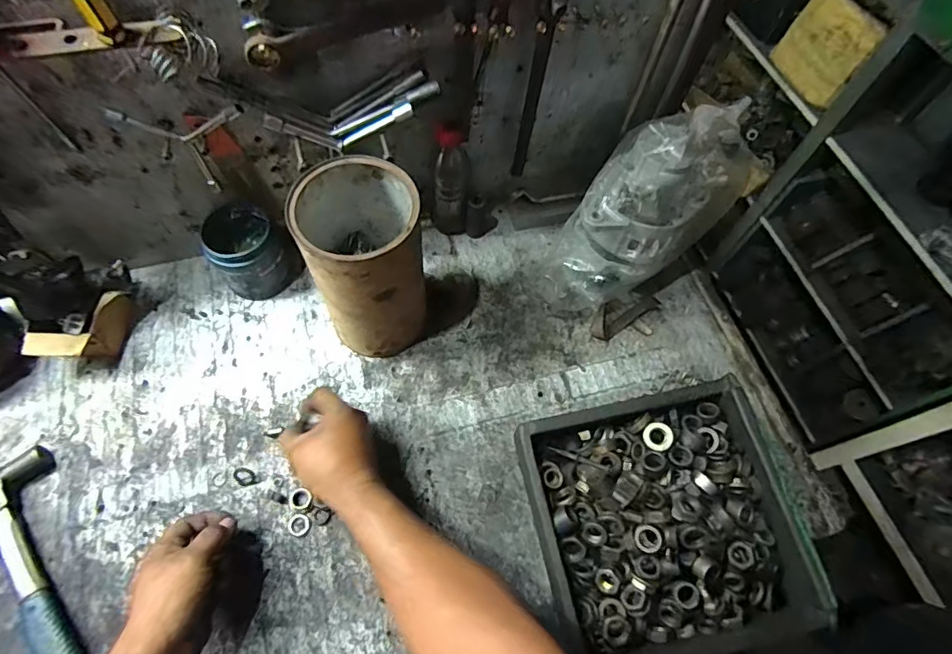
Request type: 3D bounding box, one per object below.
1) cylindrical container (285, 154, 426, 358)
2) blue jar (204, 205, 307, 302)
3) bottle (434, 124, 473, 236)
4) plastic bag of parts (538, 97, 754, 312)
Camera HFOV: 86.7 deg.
[{"bbox_3d":[-0.128,-0.067,0.598,0.120,0.234,0.128,2,63,-3],"label":"cylindrical container"},{"bbox_3d":[-0.304,-0.098,0.679,0.079,0.105,0.083,2,63,-3],"label":"blue jar"},{"bbox_3d":[-0.033,-0.205,0.700,0.049,0.183,0.049,4,63,-2],"label":"bottle"},{"bbox_3d":[0.191,-0.124,0.638,0.123,0.284,0.107,-21,62,-46],"label":"plastic bag of parts"}]

